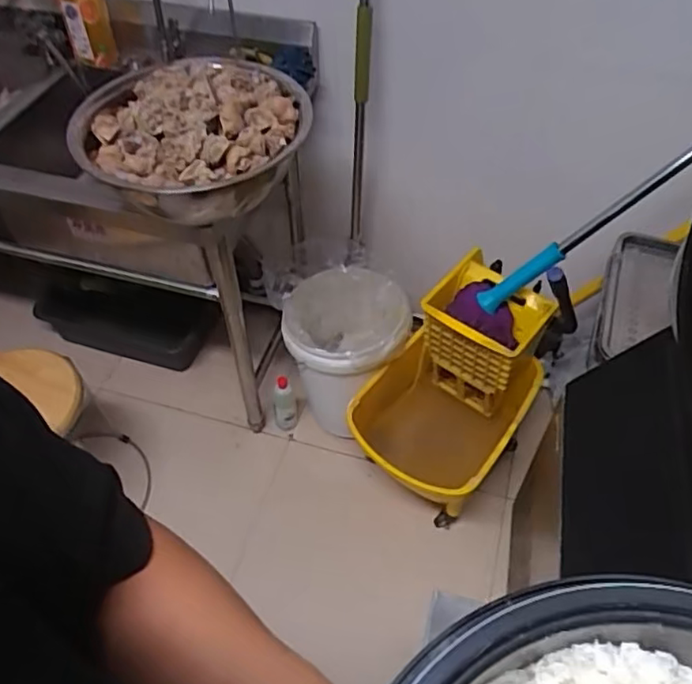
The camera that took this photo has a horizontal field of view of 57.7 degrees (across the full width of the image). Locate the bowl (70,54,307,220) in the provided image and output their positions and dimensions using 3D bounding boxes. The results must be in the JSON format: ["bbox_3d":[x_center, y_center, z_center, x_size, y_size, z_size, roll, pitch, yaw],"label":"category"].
[{"bbox_3d":[-0.267,-0.399,1.171,0.350,0.172,0.373,-1,51,1],"label":"bowl"}]

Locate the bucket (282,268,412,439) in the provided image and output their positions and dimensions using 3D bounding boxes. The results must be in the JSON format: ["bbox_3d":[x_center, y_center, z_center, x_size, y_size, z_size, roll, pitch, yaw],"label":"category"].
[{"bbox_3d":[0.002,0.009,1.803,0.317,0.393,0.376,9,52,9],"label":"bucket"}]

